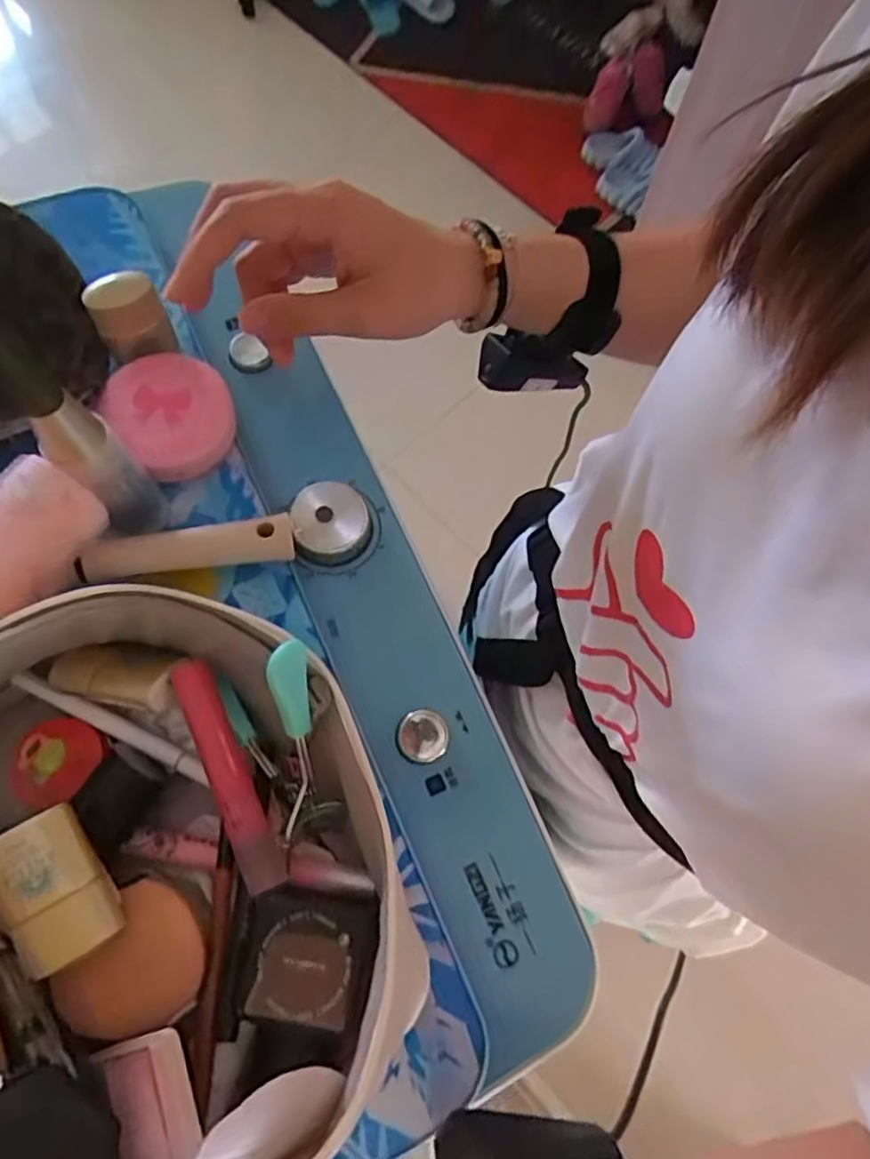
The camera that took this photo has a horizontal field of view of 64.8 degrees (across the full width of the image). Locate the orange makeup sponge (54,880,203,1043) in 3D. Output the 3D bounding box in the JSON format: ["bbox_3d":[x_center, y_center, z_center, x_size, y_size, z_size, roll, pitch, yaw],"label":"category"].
[{"bbox_3d":[-0.124,0.155,0.280,0.054,0.012,0.053,-12,73,-22],"label":"orange makeup sponge"}]

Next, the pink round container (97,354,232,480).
[{"bbox_3d":[-0.147,-0.095,0.383,0.063,0.020,0.069,0,72,-1],"label":"pink round container"}]

